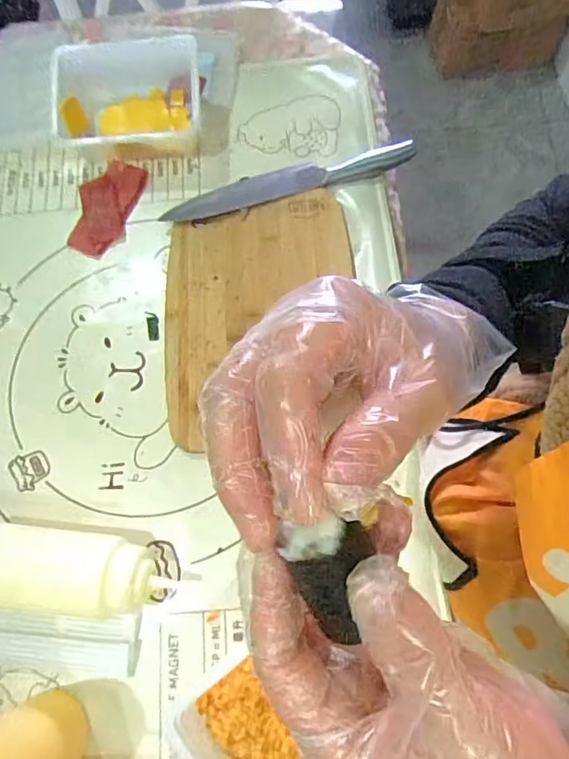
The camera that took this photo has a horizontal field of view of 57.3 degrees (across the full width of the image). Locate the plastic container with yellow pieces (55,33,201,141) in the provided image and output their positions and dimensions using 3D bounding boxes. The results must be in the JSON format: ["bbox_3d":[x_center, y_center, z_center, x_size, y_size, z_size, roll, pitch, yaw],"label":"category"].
[{"bbox_3d":[-0.172,-0.311,0.579,0.159,0.056,0.106,-8,73,0],"label":"plastic container with yellow pieces"}]

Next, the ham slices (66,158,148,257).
[{"bbox_3d":[-0.203,-0.194,0.583,0.069,0.023,0.114,10,73,6],"label":"ham slices"}]

